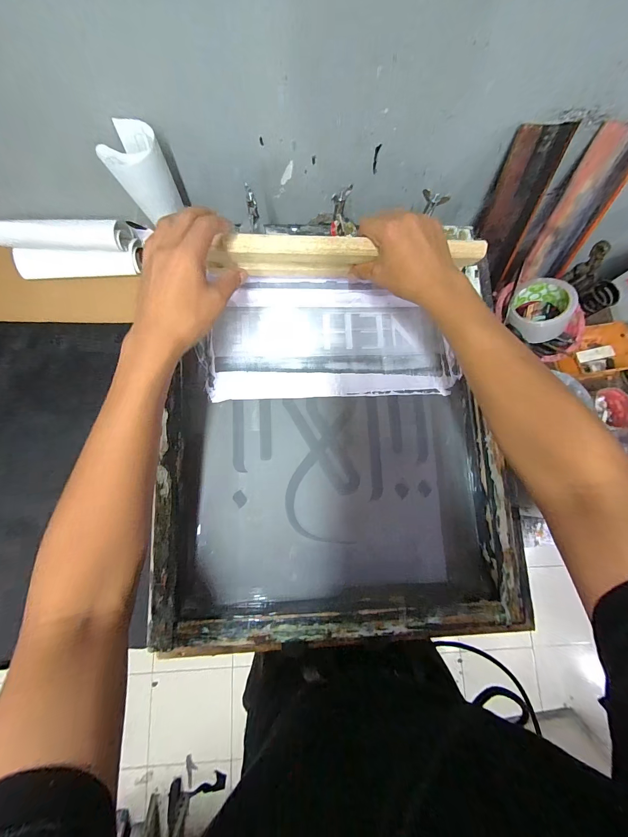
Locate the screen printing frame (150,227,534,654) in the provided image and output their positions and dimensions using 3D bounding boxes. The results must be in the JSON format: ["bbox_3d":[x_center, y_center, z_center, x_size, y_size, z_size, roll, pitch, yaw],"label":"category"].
[{"bbox_3d":[0.037,0.014,0.433,0.459,0.048,0.530,3,80,-2],"label":"screen printing frame"}]

